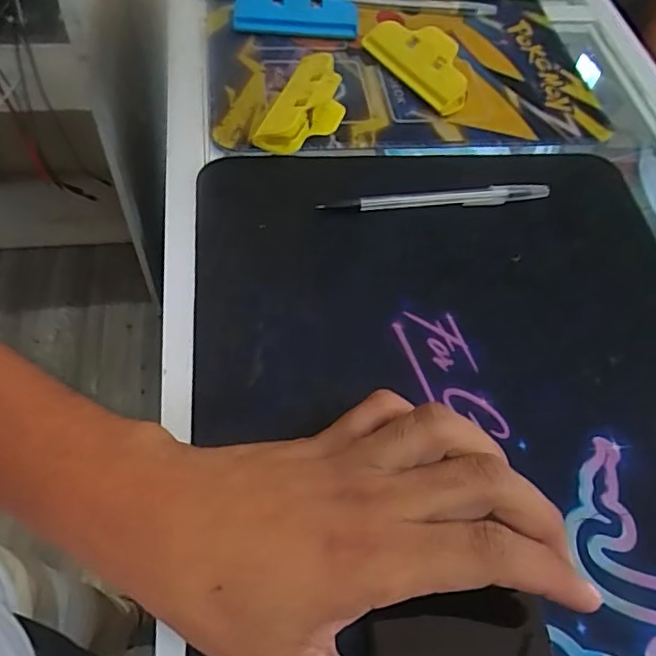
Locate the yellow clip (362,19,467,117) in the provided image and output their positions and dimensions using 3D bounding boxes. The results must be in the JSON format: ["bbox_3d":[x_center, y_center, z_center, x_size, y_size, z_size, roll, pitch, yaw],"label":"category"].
[{"bbox_3d":[0.072,-0.207,0.435,0.039,0.028,0.096,-30,65,-21],"label":"yellow clip"}]

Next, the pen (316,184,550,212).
[{"bbox_3d":[0.070,-0.085,0.369,0.150,0.008,0.012,-4,58,-7],"label":"pen"}]

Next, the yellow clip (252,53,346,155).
[{"bbox_3d":[-0.012,-0.160,0.397,0.044,0.024,0.099,17,58,7],"label":"yellow clip"}]

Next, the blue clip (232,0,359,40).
[{"bbox_3d":[-0.026,-0.258,0.462,0.099,0.027,0.041,1,58,-4],"label":"blue clip"}]

